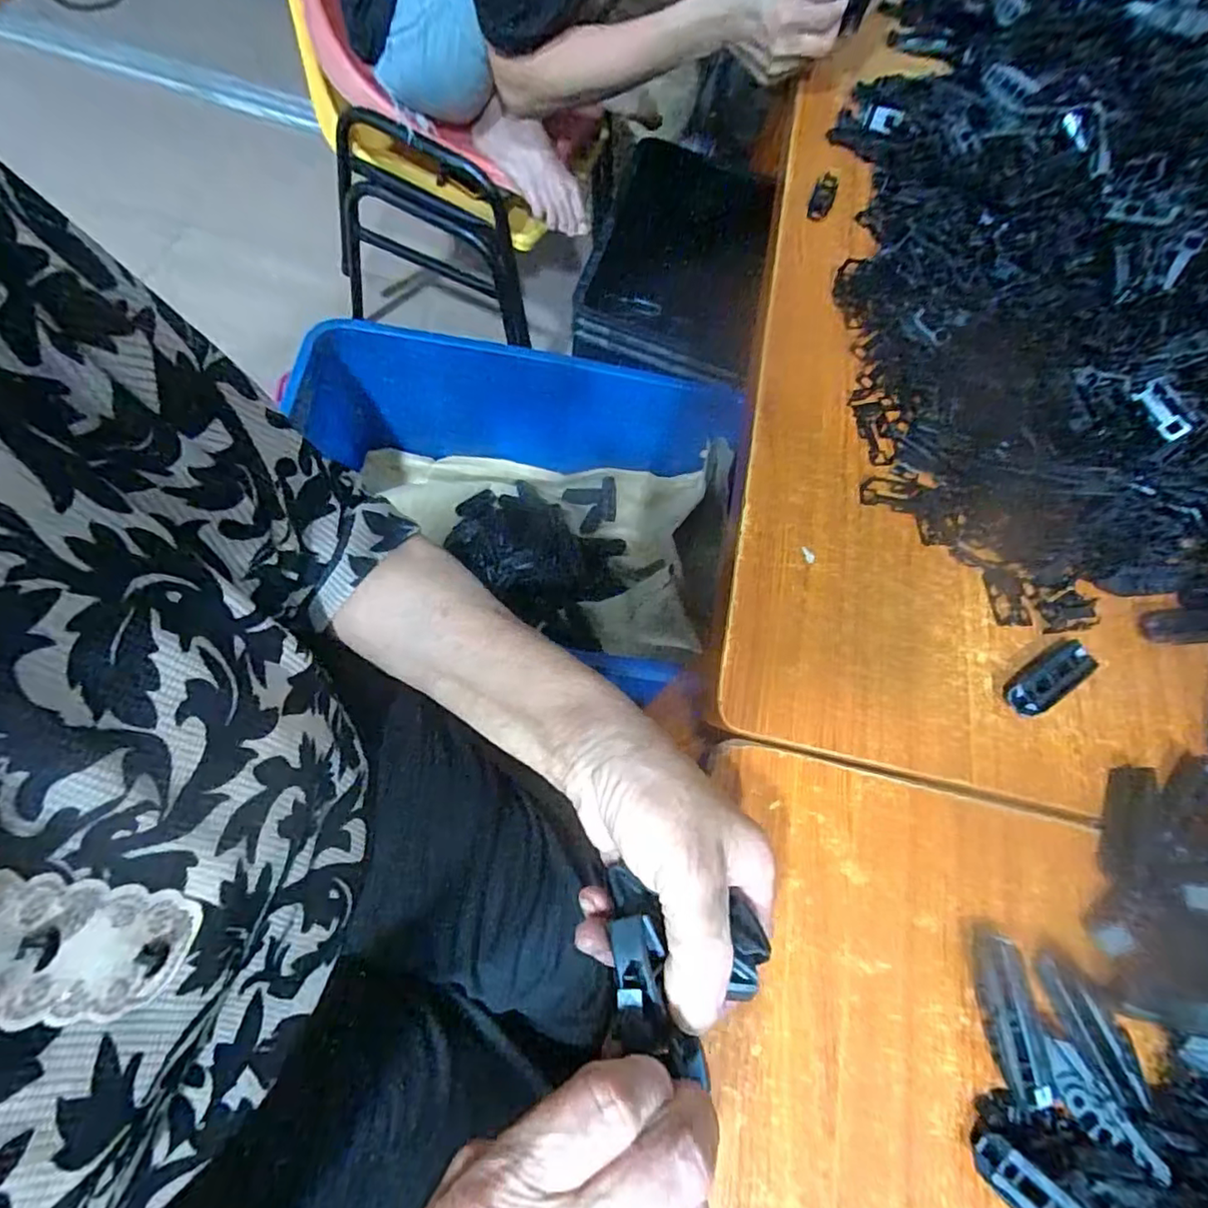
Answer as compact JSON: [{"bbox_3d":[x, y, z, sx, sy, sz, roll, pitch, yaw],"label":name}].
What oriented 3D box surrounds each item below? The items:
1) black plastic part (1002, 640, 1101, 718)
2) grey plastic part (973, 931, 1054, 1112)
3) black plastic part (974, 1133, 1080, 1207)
[{"bbox_3d":[0.276,0.045,0.373,0.074,0.018,0.024,-27,75,-18],"label":"black plastic part"},{"bbox_3d":[0.204,0.208,0.304,0.024,0.010,0.073,3,68,-8],"label":"grey plastic part"},{"bbox_3d":[0.201,0.273,0.271,0.070,0.013,0.019,41,68,8],"label":"black plastic part"}]

